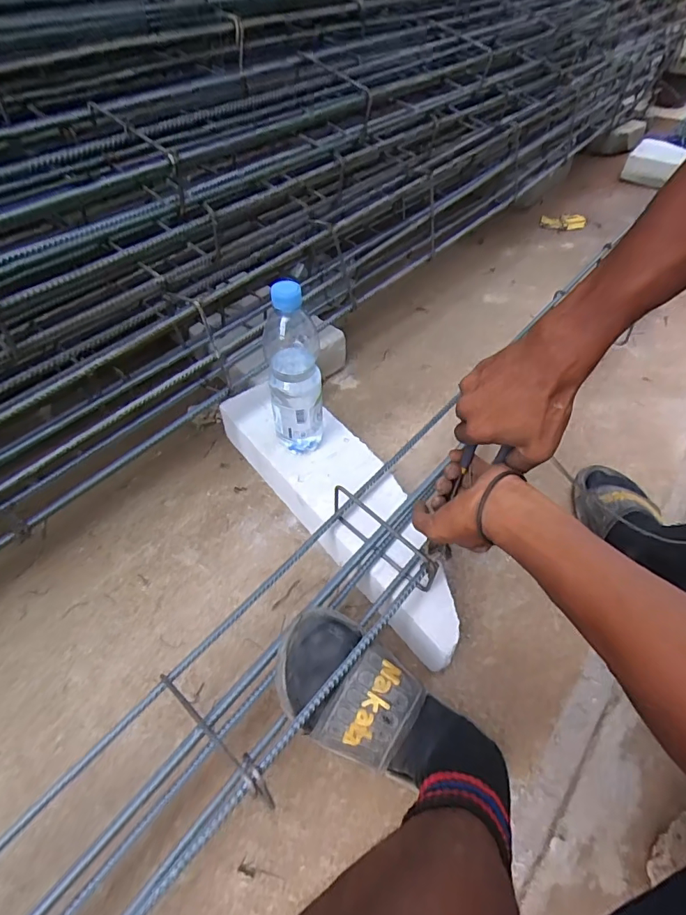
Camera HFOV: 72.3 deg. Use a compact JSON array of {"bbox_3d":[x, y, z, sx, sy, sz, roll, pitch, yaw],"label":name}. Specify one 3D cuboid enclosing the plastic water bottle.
[{"bbox_3d":[-0.059,-0.100,0.586,0.067,0.236,0.063,-8,51,-5],"label":"plastic water bottle"}]

